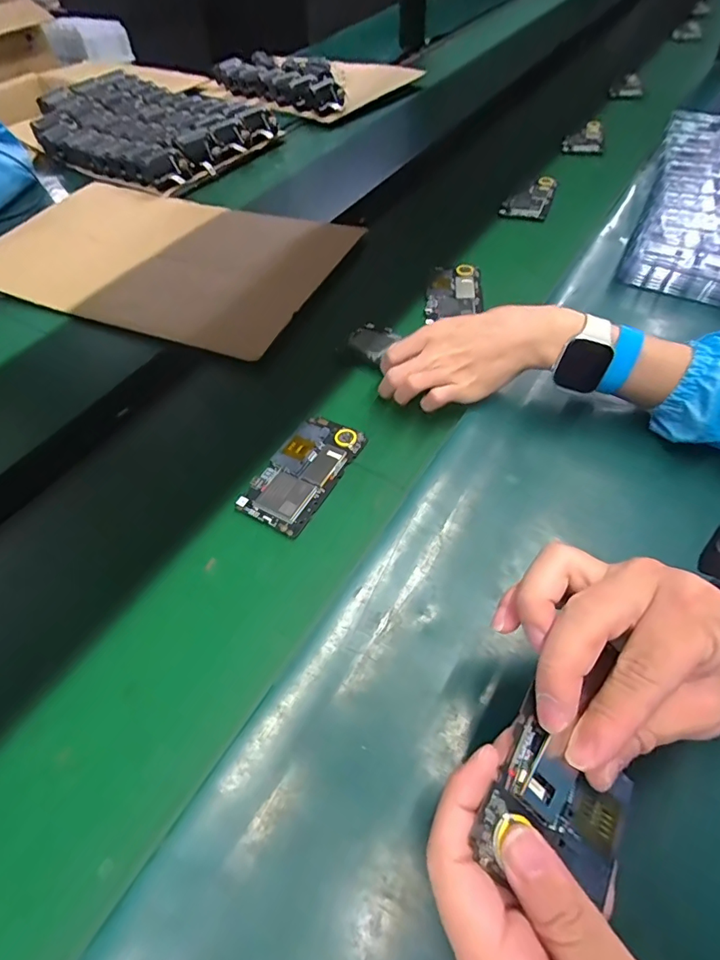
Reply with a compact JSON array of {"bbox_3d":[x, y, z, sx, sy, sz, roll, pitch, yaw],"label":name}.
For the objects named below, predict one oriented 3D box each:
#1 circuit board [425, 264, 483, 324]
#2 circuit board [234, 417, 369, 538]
[{"bbox_3d":[0.115,-0.233,0.585,0.065,0.015,0.109,2,54,9],"label":"circuit board"},{"bbox_3d":[-0.051,-0.008,0.440,0.067,0.012,0.123,22,60,21],"label":"circuit board"}]

